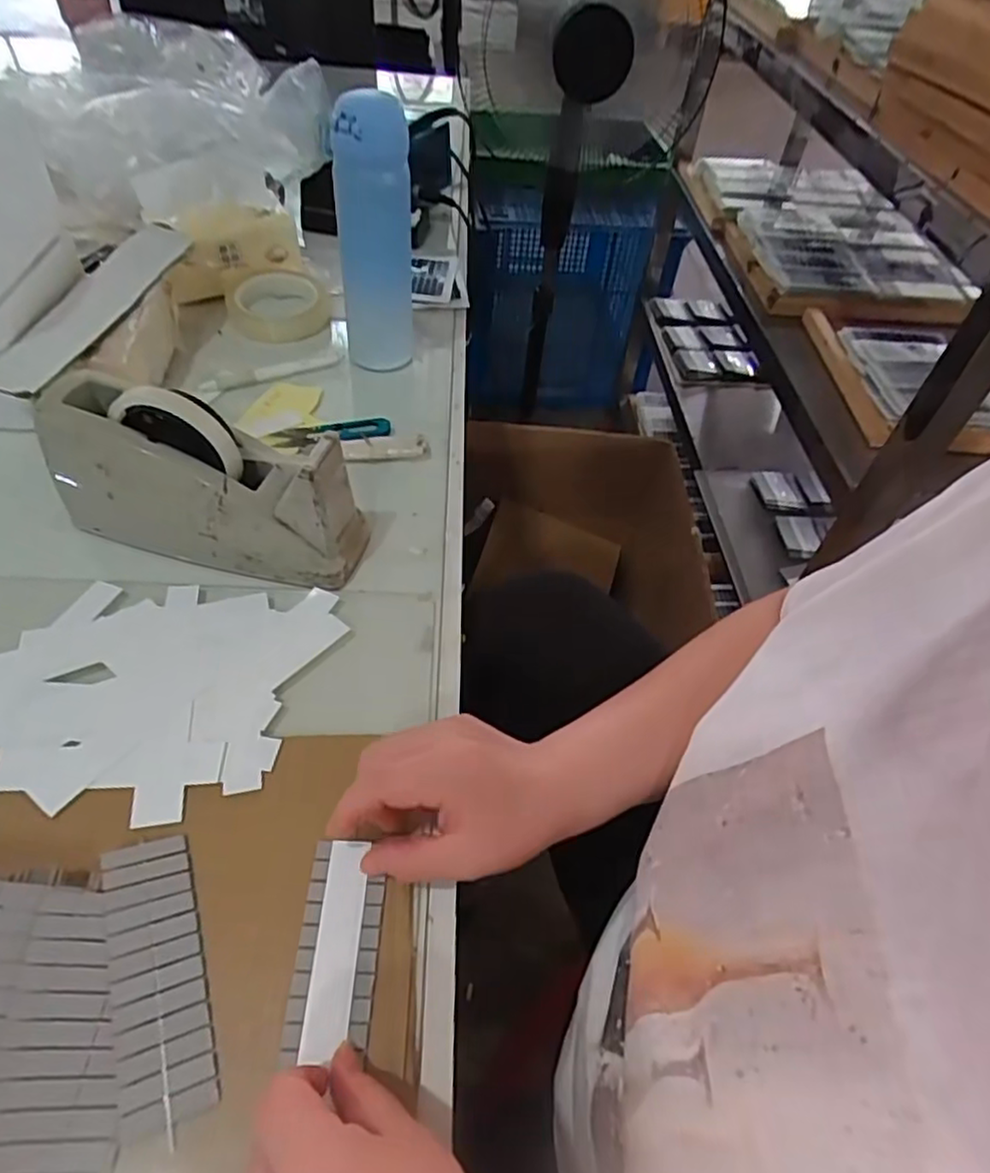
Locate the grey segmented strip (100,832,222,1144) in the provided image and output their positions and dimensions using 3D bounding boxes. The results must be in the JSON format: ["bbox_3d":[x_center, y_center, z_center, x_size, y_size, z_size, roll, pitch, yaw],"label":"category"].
[{"bbox_3d":[-0.163,0.186,0.327,0.039,0.010,0.130,-15,53,-18],"label":"grey segmented strip"}]

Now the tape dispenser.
[{"bbox_3d":[-0.205,-0.077,0.480,0.215,0.106,0.071,15,50,6],"label":"tape dispenser"}]

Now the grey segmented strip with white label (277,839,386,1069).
[{"bbox_3d":[-0.078,0.178,0.340,0.039,0.005,0.097,3,50,-4],"label":"grey segmented strip with white label"}]

